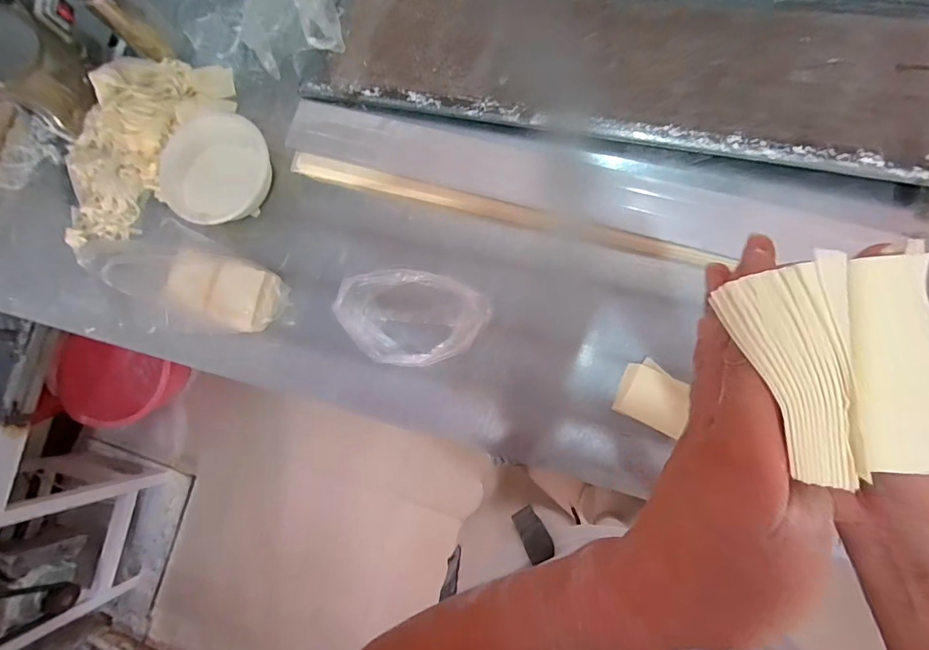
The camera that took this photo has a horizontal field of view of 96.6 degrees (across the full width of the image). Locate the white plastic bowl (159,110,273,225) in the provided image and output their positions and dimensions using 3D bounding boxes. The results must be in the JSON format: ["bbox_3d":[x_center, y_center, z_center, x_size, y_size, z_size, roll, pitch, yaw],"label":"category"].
[{"bbox_3d":[-0.439,-0.270,0.705,0.197,0.039,0.186,-1,83,8],"label":"white plastic bowl"}]

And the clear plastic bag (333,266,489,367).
[{"bbox_3d":[-0.088,-0.010,0.636,0.239,0.077,0.134,6,84,8],"label":"clear plastic bag"}]

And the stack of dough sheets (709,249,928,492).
[{"bbox_3d":[0.169,0.017,0.173,0.093,0.029,0.090,-9,83,6],"label":"stack of dough sheets"}]

